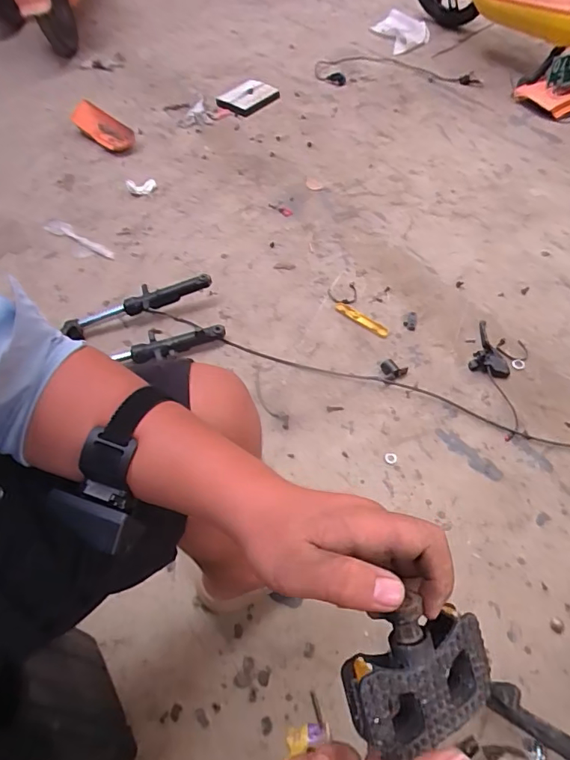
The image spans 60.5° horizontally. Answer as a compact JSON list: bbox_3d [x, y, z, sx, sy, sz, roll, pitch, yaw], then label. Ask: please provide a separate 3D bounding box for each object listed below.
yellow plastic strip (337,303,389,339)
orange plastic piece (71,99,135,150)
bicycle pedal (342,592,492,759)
[{"bbox_3d":[0.186,-0.146,1.183,0.147,0.011,0.026,34,65,23],"label":"yellow plastic strip"},{"bbox_3d":[-0.602,-0.822,1.595,0.285,0.080,0.074,37,66,24],"label":"orange plastic piece"},{"bbox_3d":[0.073,0.163,0.276,0.083,0.028,0.073,-6,86,-26],"label":"bicycle pedal"}]

